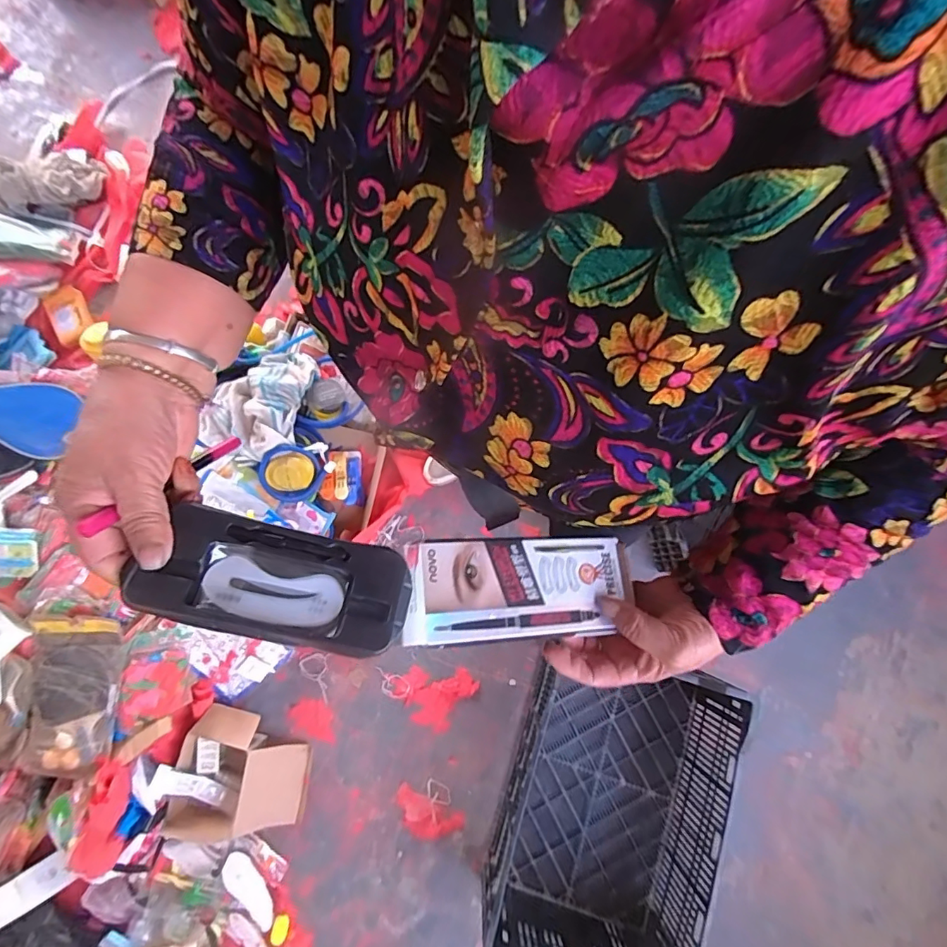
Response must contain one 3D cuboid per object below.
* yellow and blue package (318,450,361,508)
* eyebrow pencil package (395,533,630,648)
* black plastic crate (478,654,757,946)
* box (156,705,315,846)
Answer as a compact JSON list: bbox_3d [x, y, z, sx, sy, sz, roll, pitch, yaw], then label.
[{"bbox_3d":[-0.326,0.006,1.220,0.090,0.033,0.134,6,79,2],"label":"yellow and blue package"},{"bbox_3d":[0.038,0.084,0.360,0.176,0.006,0.072,2,70,-20],"label":"eyebrow pencil package"},{"bbox_3d":[0.281,0.706,1.045,0.389,0.228,0.559,18,80,5],"label":"black plastic crate"},{"bbox_3d":[-0.533,0.699,1.133,0.276,0.085,0.261,10,79,3],"label":"box"}]

